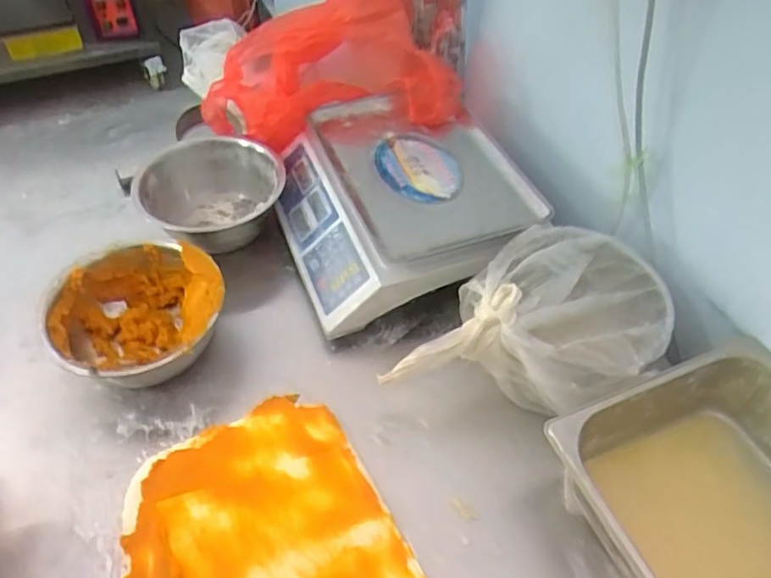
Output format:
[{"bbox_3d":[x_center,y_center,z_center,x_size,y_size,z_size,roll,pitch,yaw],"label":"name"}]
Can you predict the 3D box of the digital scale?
[{"bbox_3d":[0.012,-0.124,0.852,0.305,0.098,0.335,-18,52,-16],"label":"digital scale"}]

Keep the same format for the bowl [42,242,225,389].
[{"bbox_3d":[-0.292,0.041,0.745,0.192,0.093,0.197,1,49,-1],"label":"bowl"}]

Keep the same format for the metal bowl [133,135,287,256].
[{"bbox_3d":[-0.236,-0.118,0.876,0.186,0.095,0.193,1,49,-1],"label":"metal bowl"}]

